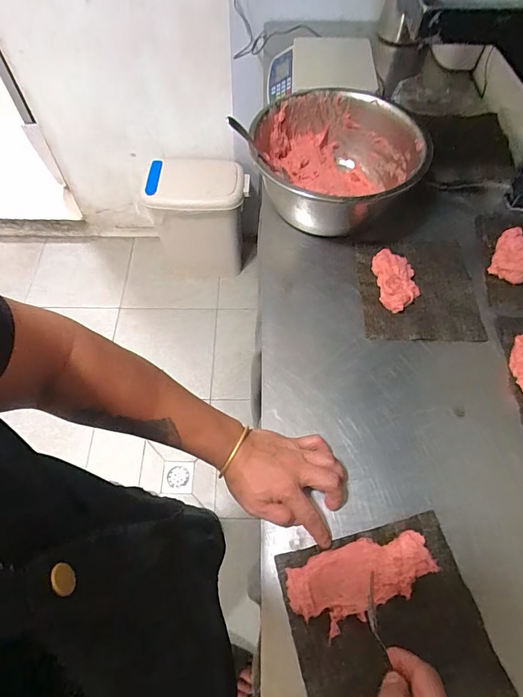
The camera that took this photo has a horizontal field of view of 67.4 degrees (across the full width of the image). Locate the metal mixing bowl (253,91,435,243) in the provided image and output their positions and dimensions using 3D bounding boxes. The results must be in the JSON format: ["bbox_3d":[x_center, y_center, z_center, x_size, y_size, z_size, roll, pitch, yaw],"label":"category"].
[{"bbox_3d":[0.124,-0.313,0.685,0.268,0.125,0.255,0,61,0],"label":"metal mixing bowl"}]

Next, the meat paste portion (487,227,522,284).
[{"bbox_3d":[0.420,-0.149,0.649,0.067,0.033,0.091,28,64,14],"label":"meat paste portion"}]

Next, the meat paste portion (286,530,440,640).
[{"bbox_3d":[0.112,0.252,0.435,0.161,0.019,0.070,-19,63,-11],"label":"meat paste portion"}]

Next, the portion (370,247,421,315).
[{"bbox_3d":[0.216,-0.111,0.628,0.063,0.024,0.108,-4,61,-3],"label":"portion"}]

